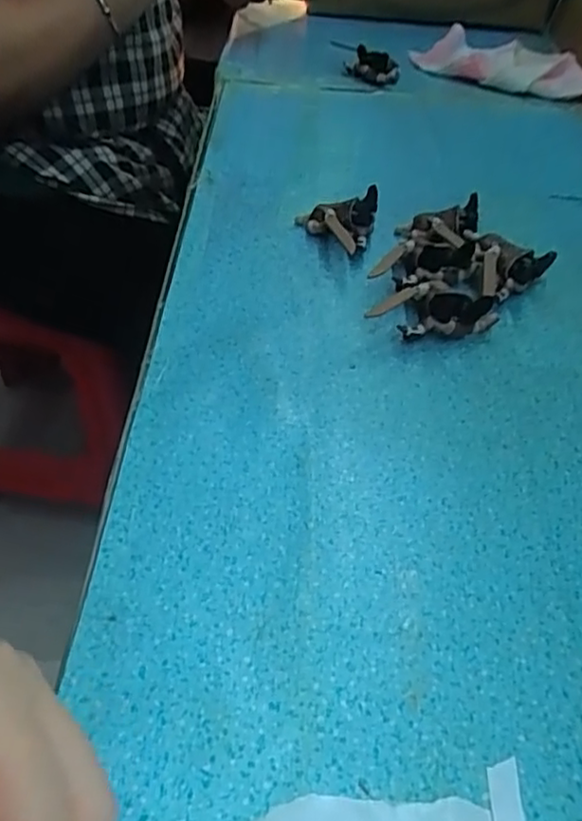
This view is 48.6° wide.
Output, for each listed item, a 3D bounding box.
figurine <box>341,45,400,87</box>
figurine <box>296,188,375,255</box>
[{"bbox_3d":[0.085,-0.359,0.672,0.059,0.029,0.029,5,47,0],"label":"figurine"},{"bbox_3d":[0.039,-0.141,0.470,0.054,0.030,0.045,37,54,27],"label":"figurine"}]

